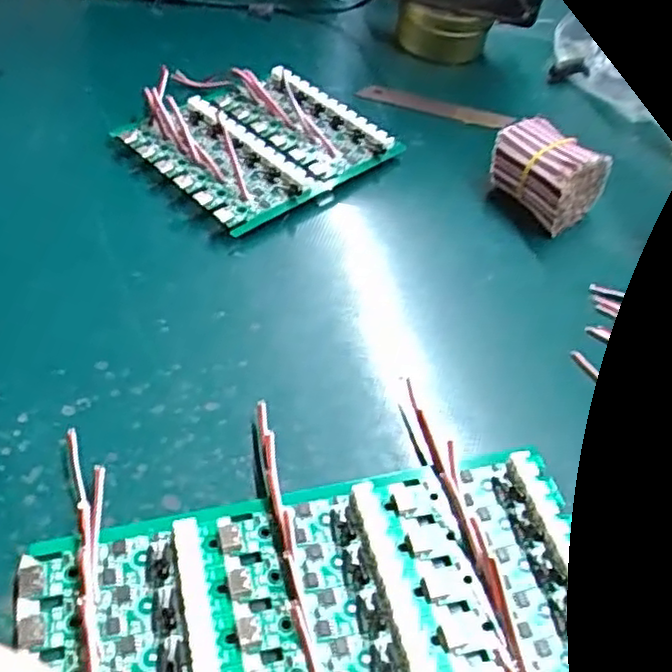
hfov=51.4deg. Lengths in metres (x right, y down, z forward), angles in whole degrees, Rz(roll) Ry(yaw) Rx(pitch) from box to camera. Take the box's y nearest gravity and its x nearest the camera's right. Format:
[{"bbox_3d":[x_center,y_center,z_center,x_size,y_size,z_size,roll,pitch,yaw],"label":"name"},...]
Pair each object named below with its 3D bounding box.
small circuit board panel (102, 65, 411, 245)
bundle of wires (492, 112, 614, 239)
[{"bbox_3d":[-0.048,-0.111,0.381,0.110,0.024,0.118,-34,60,-31],"label":"small circuit board panel"},{"bbox_3d":[0.109,-0.085,0.364,0.039,0.032,0.050,-30,58,-29],"label":"bundle of wires"}]

